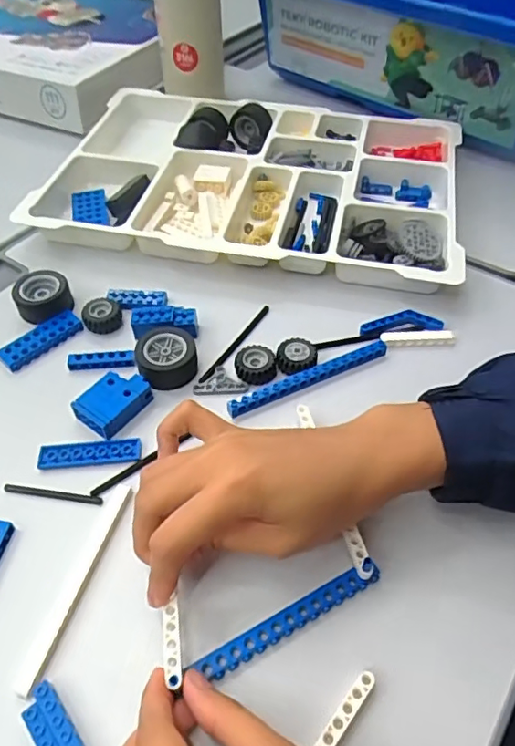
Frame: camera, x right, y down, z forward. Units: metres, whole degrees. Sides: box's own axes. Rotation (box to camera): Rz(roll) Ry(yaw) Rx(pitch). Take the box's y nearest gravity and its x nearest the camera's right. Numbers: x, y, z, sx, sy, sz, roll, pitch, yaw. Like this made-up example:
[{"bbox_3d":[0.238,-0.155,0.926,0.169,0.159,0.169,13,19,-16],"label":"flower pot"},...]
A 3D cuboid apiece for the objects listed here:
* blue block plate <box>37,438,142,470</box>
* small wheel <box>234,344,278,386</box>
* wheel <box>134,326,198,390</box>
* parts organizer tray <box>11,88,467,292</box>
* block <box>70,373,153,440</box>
[{"bbox_3d":[-0.107,0.050,0.362,0.063,0.004,0.017,-5,51,-2],"label":"blue block plate"},{"bbox_3d":[-0.001,-0.007,0.406,0.029,0.010,0.028,-1,51,1],"label":"small wheel"},{"bbox_3d":[-0.065,-0.012,0.406,0.042,0.019,0.041,-1,51,1],"label":"wheel"},{"bbox_3d":[-0.001,-0.198,0.550,0.397,0.035,0.278,10,52,10],"label":"parts organizer tray"},{"bbox_3d":[-0.096,0.019,0.382,0.034,0.015,0.049,33,59,25],"label":"block"}]

